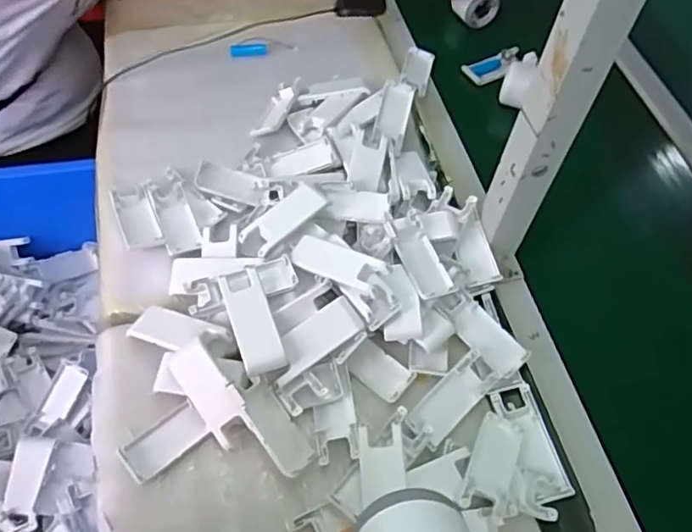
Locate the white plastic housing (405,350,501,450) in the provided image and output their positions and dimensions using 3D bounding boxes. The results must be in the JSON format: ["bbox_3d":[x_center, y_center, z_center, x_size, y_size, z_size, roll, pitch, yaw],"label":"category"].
[{"bbox_3d":[0.101,0.125,0.561,0.040,0.015,0.101,40,62,20],"label":"white plastic housing"}]

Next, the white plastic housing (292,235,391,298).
[{"bbox_3d":[-0.010,-0.003,0.585,0.096,0.016,0.042,23,57,26],"label":"white plastic housing"}]

